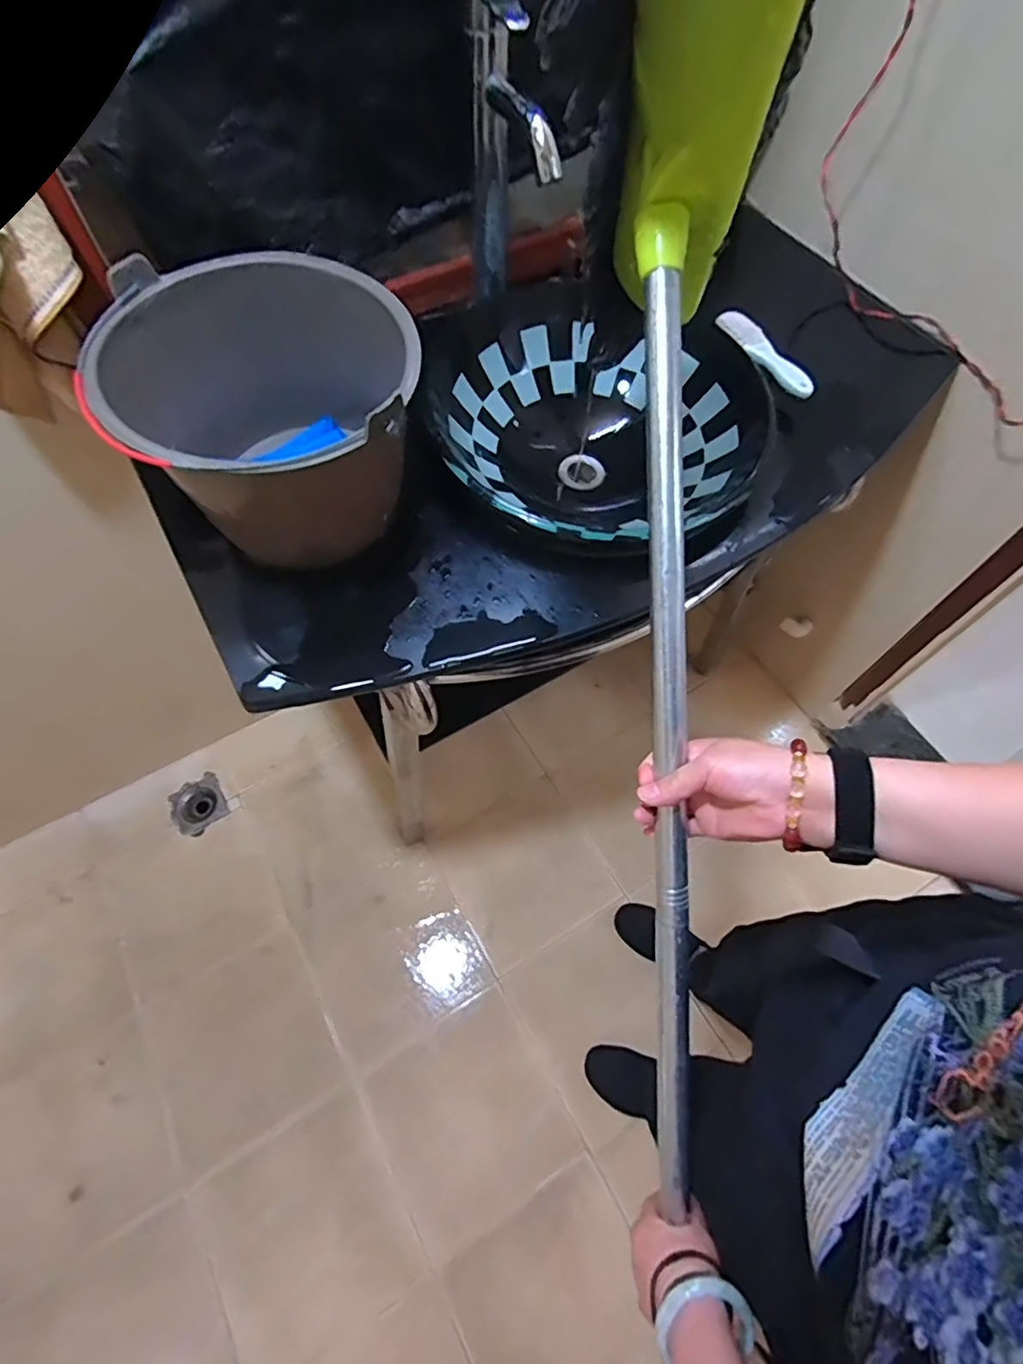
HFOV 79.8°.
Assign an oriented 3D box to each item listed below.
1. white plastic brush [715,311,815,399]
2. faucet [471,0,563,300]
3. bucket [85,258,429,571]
[{"bbox_3d":[0.315,-0.406,0.754,0.043,0.020,0.152,-33,67,-17],"label":"white plastic brush"},{"bbox_3d":[-0.001,-0.531,0.646,0.044,0.267,0.138,-22,65,-13],"label":"faucet"},{"bbox_3d":[-0.220,-0.249,0.599,0.266,0.185,0.266,0,62,-1],"label":"bucket"}]

